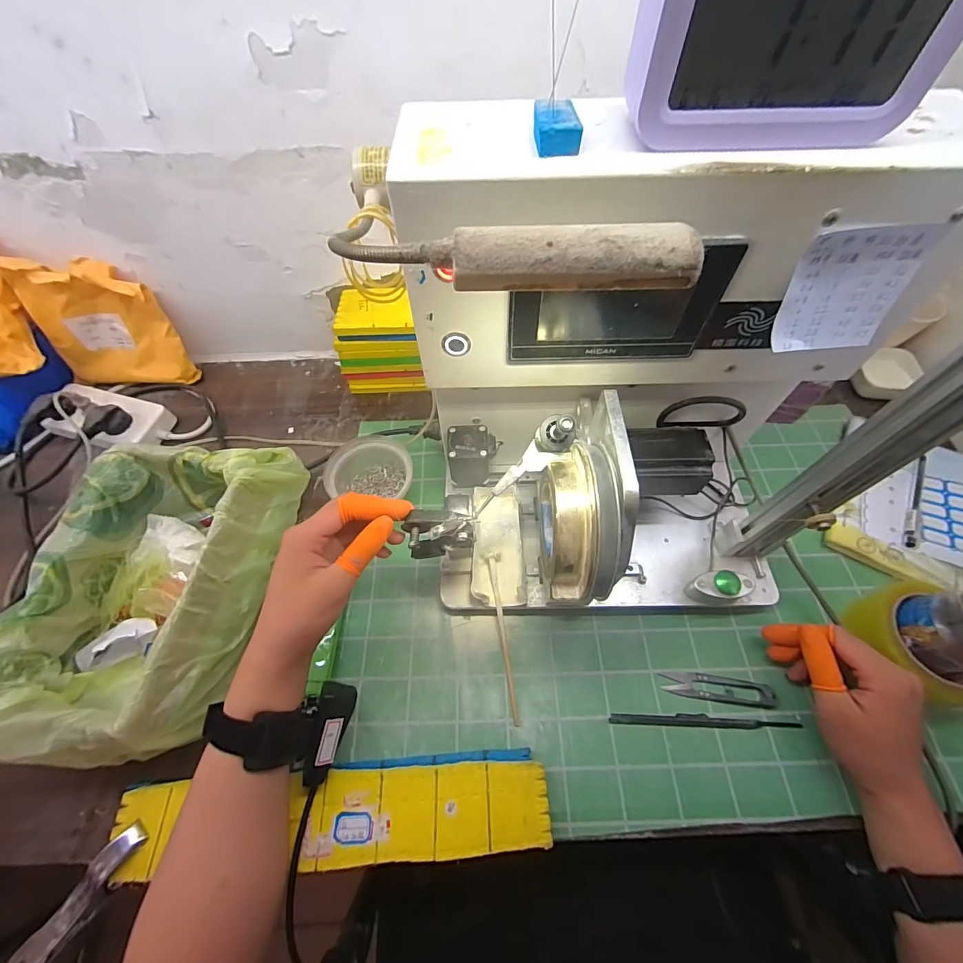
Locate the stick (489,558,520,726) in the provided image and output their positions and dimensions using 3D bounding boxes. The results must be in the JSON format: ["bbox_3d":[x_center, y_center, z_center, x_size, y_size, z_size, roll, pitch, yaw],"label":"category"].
[{"bbox_3d":[0.022,0.154,0.401,0.006,0.008,0.154,-8,72,-4],"label":"stick"}]

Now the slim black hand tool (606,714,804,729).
[{"bbox_3d":[0.202,0.217,0.368,0.166,0.010,0.010,1,59,1],"label":"slim black hand tool"}]

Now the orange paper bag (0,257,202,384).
[{"bbox_3d":[-0.505,-0.206,0.549,0.166,0.162,0.059,2,59,2],"label":"orange paper bag"}]

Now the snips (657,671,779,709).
[{"bbox_3d":[0.225,0.196,0.383,0.100,0.009,0.023,6,60,4],"label":"snips"}]

